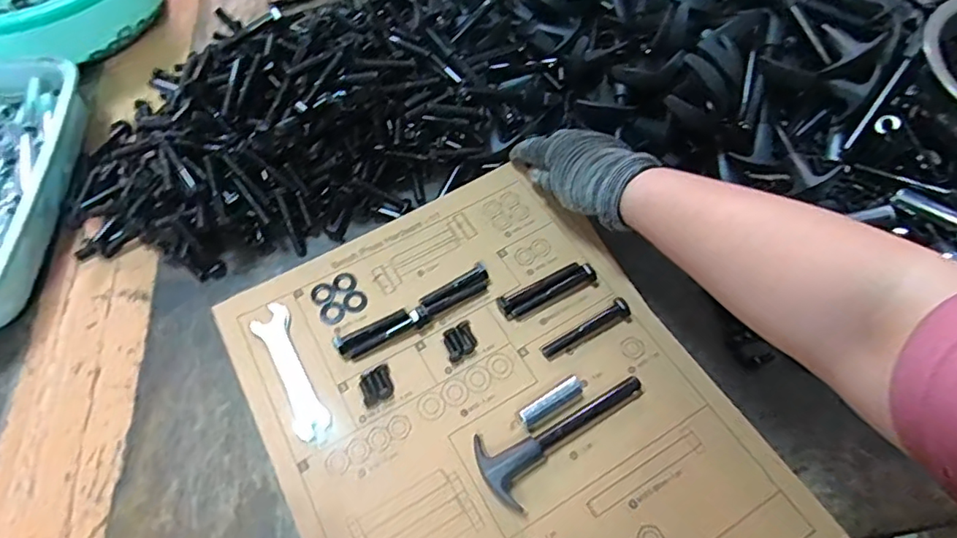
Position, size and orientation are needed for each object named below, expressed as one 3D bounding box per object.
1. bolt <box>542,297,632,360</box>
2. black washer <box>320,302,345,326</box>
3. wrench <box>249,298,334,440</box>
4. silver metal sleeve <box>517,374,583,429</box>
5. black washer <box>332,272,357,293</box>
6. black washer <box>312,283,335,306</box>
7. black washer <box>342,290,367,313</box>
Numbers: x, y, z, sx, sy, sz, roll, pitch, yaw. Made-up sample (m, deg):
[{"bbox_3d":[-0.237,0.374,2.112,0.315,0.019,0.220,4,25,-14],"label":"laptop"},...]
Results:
[{"bbox_3d":[0.083,0.046,0.414,0.073,0.014,0.014,-27,63,-12],"label":"bolt"},{"bbox_3d":[-0.118,0.035,0.435,0.020,0.004,0.020,-1,61,2],"label":"black washer"},{"bbox_3d":[-0.143,0.076,0.412,0.028,0.006,0.112,-28,64,-13],"label":"wrench"},{"bbox_3d":[0.053,0.095,0.386,0.053,0.018,0.014,-32,64,-14],"label":"silver metal sleeve"},{"bbox_3d":[-0.111,0.011,0.449,0.018,0.004,0.020,-37,66,-16],"label":"black washer"},{"bbox_3d":[-0.128,0.020,0.444,0.019,0.004,0.019,-1,61,2],"label":"black washer"},{"bbox_3d":[-0.101,0.026,0.441,0.020,0.004,0.019,-1,61,2],"label":"black washer"}]

